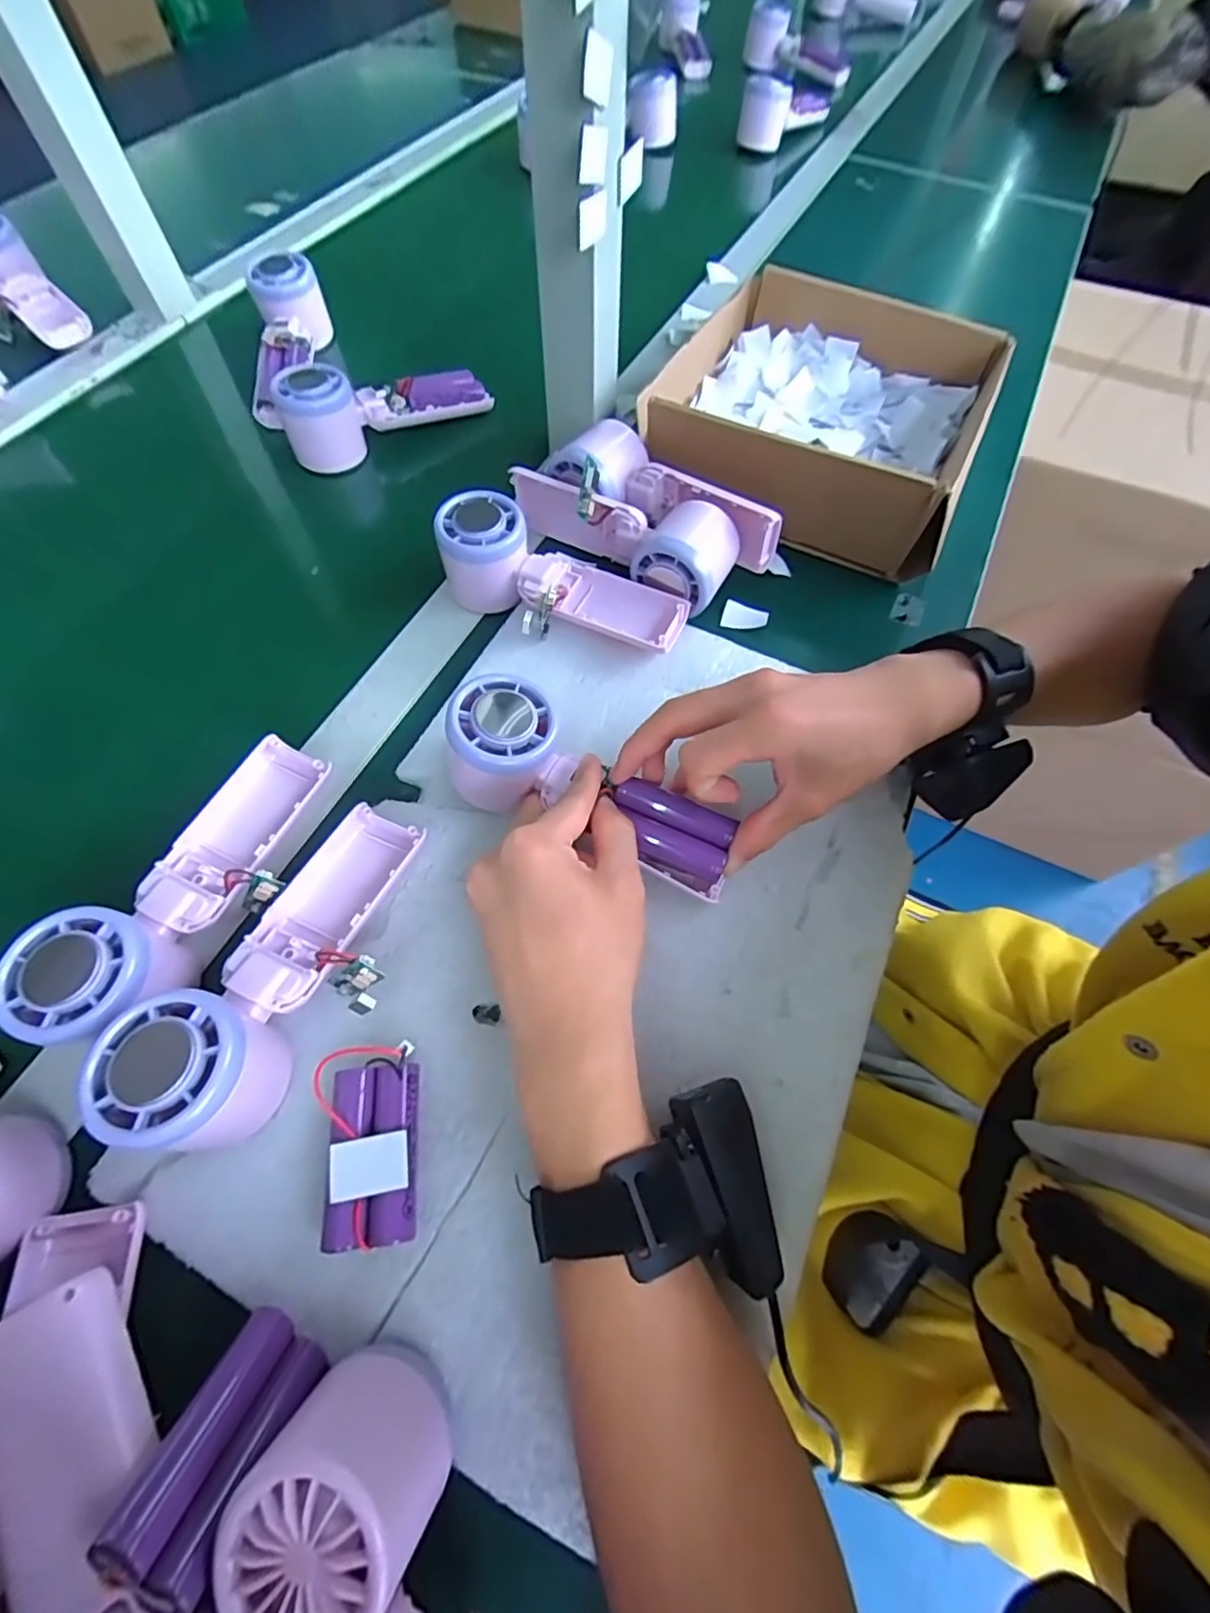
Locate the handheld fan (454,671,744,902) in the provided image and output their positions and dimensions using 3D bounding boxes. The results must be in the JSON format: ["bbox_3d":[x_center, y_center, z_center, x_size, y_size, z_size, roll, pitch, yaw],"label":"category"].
[{"bbox_3d":[-0.008,-0.007,0.323,0.157,0.049,0.057,26,65,1],"label":"handheld fan"}]

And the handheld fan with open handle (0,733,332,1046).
[{"bbox_3d":[-0.197,0.042,0.303,0.063,0.049,0.163,20,51,8],"label":"handheld fan with open handle"}]

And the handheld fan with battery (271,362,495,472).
[{"bbox_3d":[-0.175,-0.323,0.486,0.159,0.052,0.046,-29,68,-16],"label":"handheld fan with battery"}]

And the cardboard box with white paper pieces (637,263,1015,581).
[{"bbox_3d":[0.160,-0.291,0.467,0.225,0.074,0.198,24,65,9],"label":"cardboard box with white paper pieces"}]

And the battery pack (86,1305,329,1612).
[{"bbox_3d":[-0.128,0.214,0.207,0.035,0.070,0.019,16,105,5],"label":"battery pack"}]

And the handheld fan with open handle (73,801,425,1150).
[{"bbox_3d":[-0.139,0.068,0.273,0.064,0.054,0.164,25,65,10],"label":"handheld fan with open handle"}]

